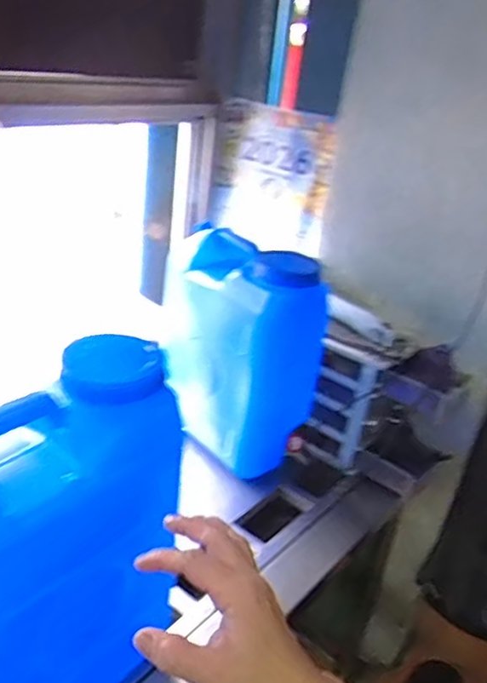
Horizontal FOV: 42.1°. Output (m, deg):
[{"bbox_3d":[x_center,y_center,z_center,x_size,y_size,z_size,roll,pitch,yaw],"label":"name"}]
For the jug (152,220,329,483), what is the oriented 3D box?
[{"bbox_3d":[0.000,0.018,1.266,0.268,0.413,0.178,24,31,30],"label":"jug"}]

